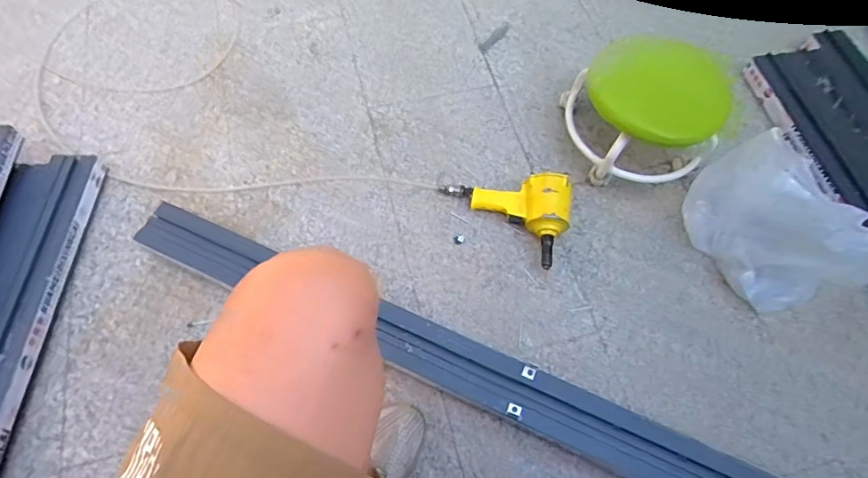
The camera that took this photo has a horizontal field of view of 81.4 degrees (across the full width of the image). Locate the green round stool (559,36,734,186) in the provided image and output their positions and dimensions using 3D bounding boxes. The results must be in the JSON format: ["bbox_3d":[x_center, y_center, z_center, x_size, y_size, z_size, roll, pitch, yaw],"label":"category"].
[{"bbox_3d":[0.407,-0.255,0.990,0.219,0.230,0.249,-13,65,-10],"label":"green round stool"}]

